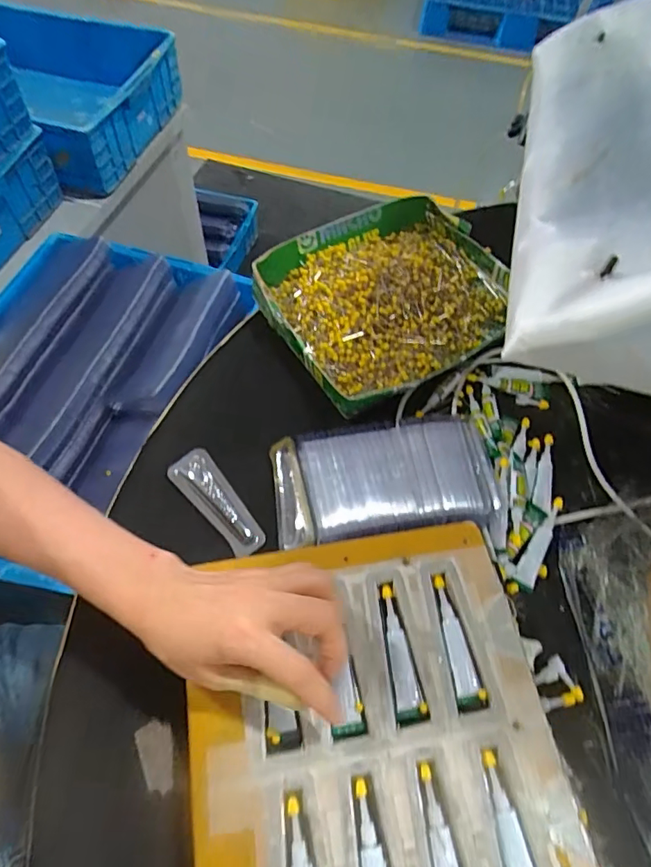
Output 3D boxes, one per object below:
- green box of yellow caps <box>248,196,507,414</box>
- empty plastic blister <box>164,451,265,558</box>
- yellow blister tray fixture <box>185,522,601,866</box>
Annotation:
[{"bbox_3d":[0.070,-0.146,0.536,0.252,0.042,0.203,-31,66,-21],"label":"green box of yellow caps"},{"bbox_3d":[-0.088,0.055,0.421,0.034,0.024,0.098,-33,67,-22],"label":"empty plastic blister"},{"bbox_3d":[0.043,0.245,0.292,0.224,0.014,0.376,-6,59,-8],"label":"yellow blister tray fixture"}]

